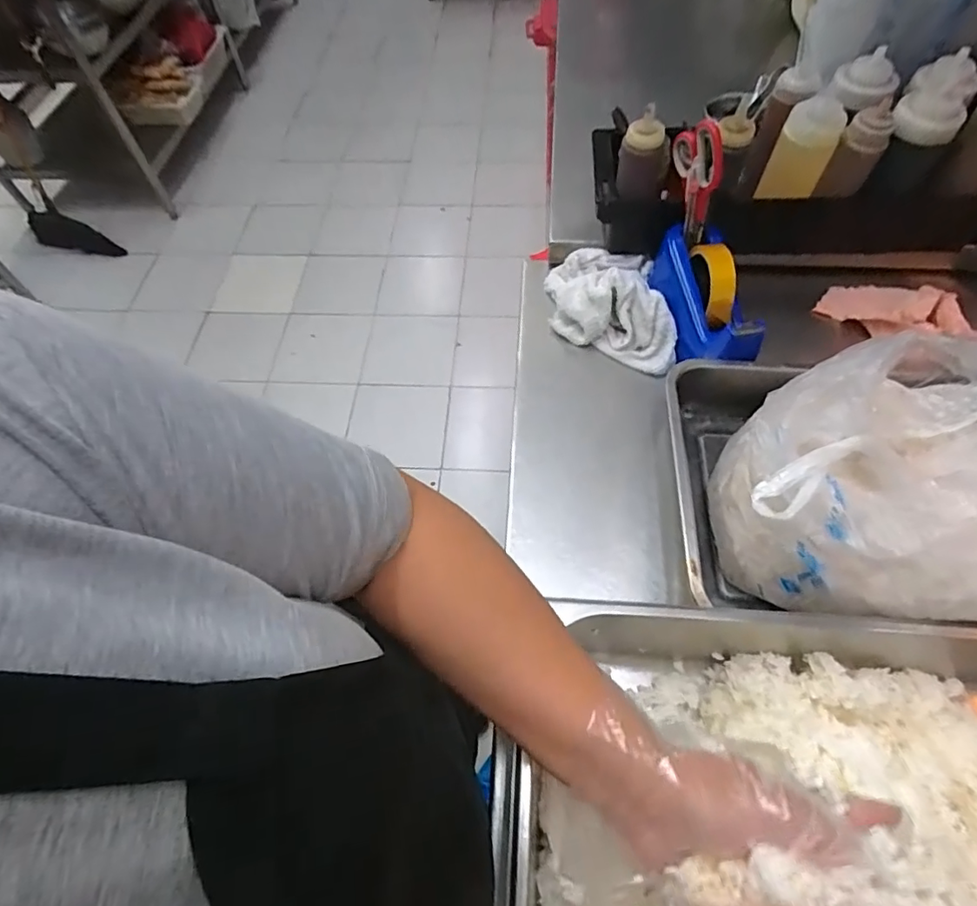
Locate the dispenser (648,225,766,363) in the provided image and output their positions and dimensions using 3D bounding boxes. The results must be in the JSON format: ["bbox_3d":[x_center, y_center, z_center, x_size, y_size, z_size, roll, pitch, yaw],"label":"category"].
[{"bbox_3d":[0.254,-0.186,0.632,0.068,0.084,0.190,-6,60,-2],"label":"dispenser"}]

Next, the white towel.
[{"bbox_3d":[0.155,-0.194,0.686,0.139,0.070,0.186,-3,60,0],"label":"white towel"}]

